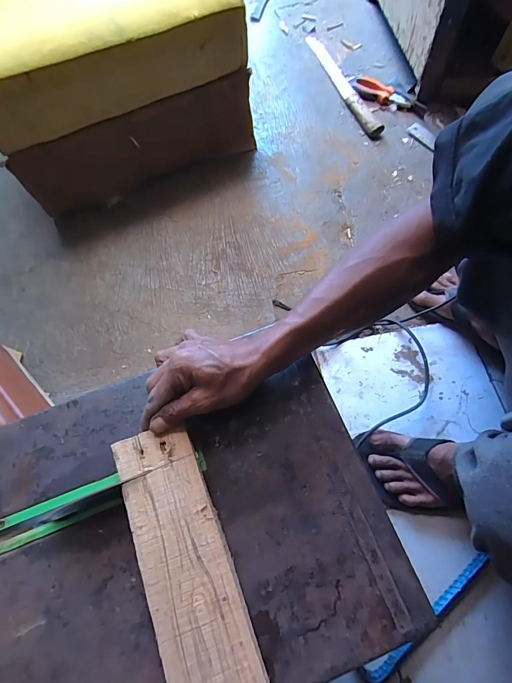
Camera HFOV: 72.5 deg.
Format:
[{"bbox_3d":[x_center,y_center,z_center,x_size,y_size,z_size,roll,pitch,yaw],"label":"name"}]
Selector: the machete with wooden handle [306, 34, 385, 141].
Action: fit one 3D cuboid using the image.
[{"bbox_3d":[0.236,-0.713,0.956,0.046,0.028,0.469,-17,68,-5],"label":"machete with wooden handle"}]

